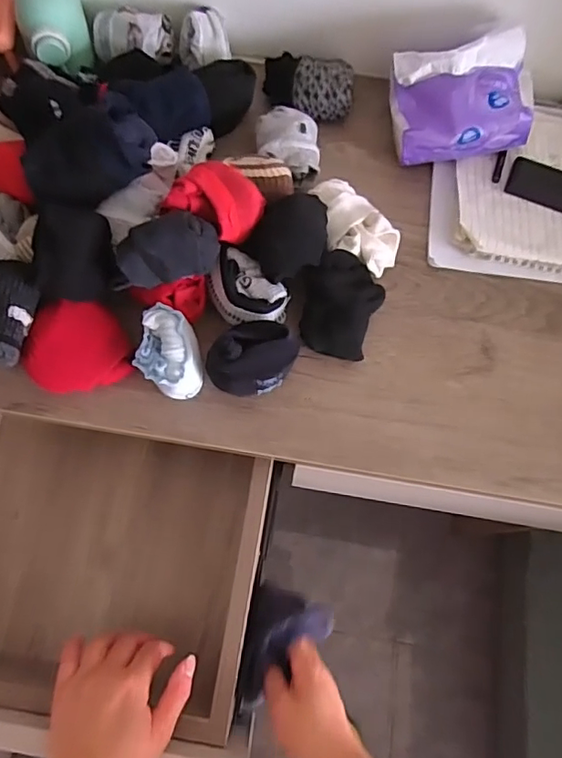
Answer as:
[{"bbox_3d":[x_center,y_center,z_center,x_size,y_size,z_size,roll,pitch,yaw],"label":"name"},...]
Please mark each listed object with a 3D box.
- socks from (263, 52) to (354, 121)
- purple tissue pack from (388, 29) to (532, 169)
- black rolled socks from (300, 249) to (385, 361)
[{"bbox_3d":[0.026,-0.300,0.551,0.097,0.050,0.064,18,72,5],"label":"socks"},{"bbox_3d":[0.174,-0.272,0.518,0.135,0.095,0.098,-2,72,-2],"label":"purple tissue pack"},{"bbox_3d":[0.052,-0.064,0.471,0.073,0.051,0.089,5,72,1],"label":"black rolled socks"}]

